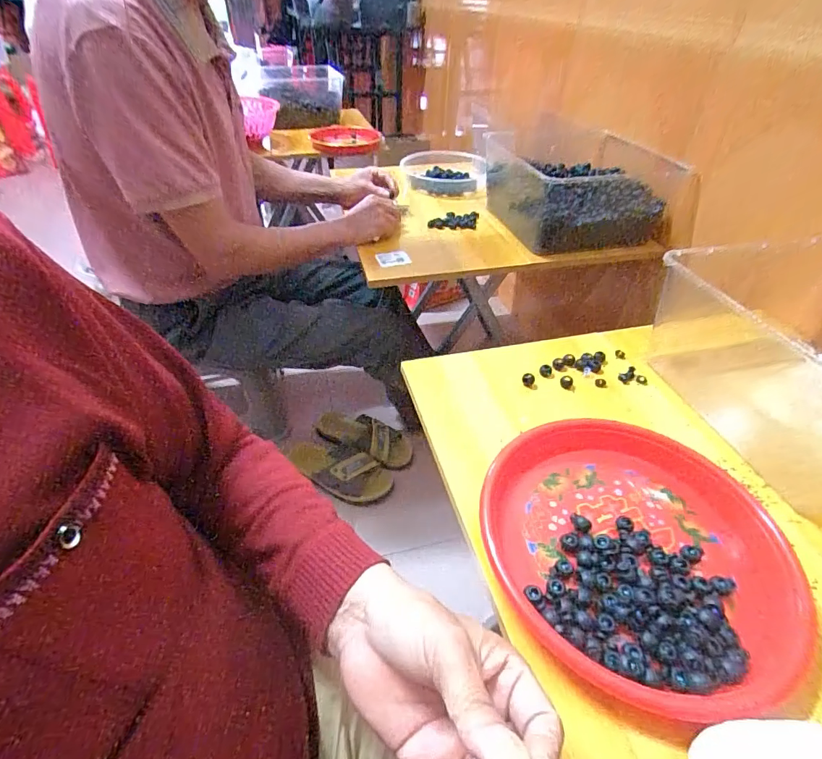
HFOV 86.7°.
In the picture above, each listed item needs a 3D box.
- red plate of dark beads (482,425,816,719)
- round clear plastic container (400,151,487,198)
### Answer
[{"bbox_3d":[0.196,0.137,0.378,0.249,0.035,0.242,1,42,-1],"label":"red plate of dark beads"},{"bbox_3d":[0.083,-0.539,1.134,0.221,0.049,0.252,0,42,-1],"label":"round clear plastic container"}]

